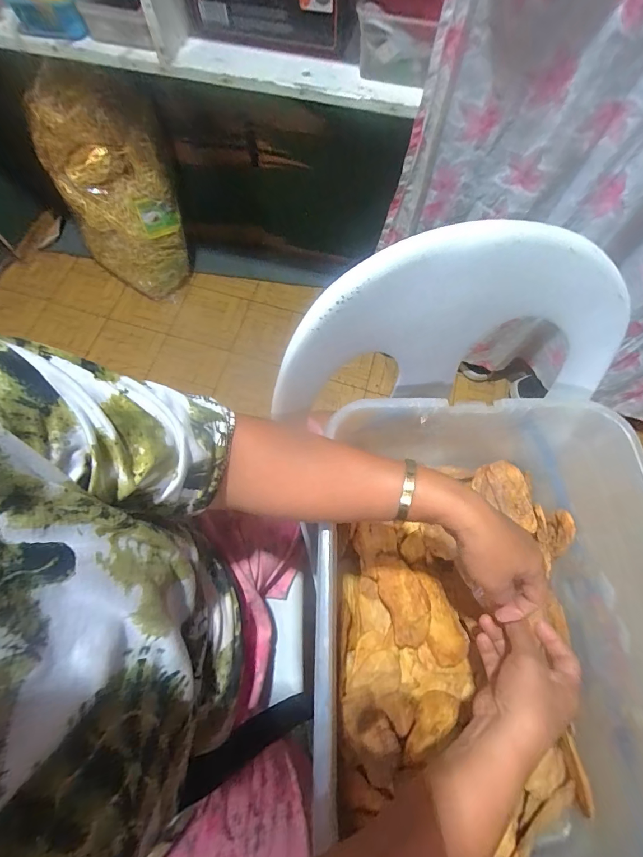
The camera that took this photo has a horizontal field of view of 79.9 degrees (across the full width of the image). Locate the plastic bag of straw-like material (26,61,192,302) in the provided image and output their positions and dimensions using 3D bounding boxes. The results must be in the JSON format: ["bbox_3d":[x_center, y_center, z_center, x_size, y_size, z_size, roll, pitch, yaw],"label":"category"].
[{"bbox_3d":[-0.548,-0.625,1.037,0.339,0.520,0.210,37,73,13],"label":"plastic bag of straw-like material"}]

